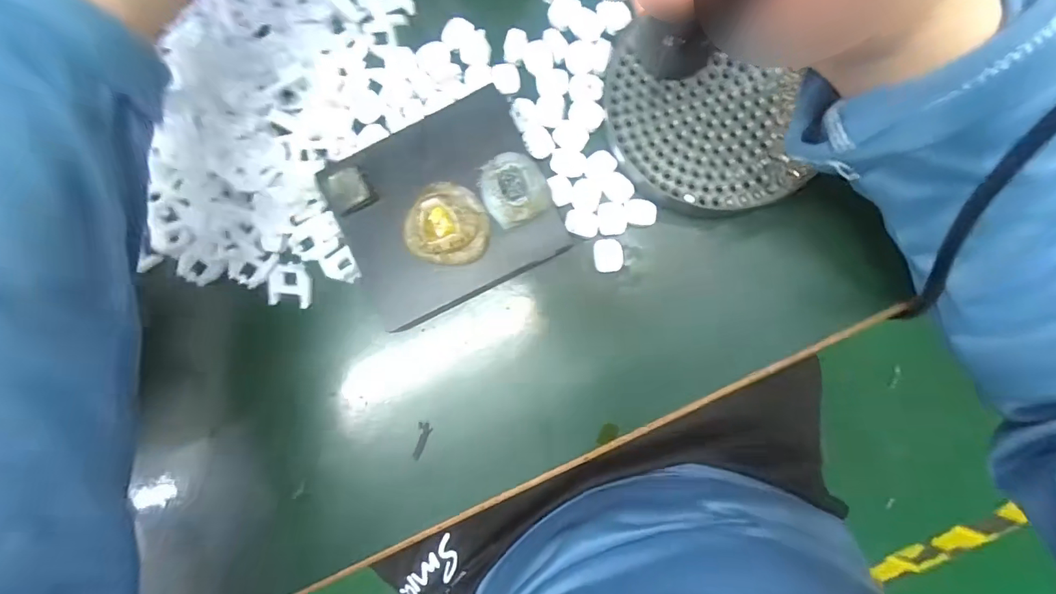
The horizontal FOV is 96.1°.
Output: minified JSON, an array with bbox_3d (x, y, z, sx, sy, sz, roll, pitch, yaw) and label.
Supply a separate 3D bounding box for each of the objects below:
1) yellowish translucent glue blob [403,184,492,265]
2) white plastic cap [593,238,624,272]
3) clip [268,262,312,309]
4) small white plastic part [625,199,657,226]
[{"bbox_3d":[-0.040,-0.036,0.235,0.040,0.016,0.039,-1,88,3],"label":"yellowish translucent glue blob"},{"bbox_3d":[0.042,-0.022,0.248,0.015,0.005,0.017,-7,88,3],"label":"white plastic cap"},{"bbox_3d":[-0.132,-0.006,0.263,0.023,0.010,0.024,9,88,3],"label":"clip"},{"bbox_3d":[0.059,-0.044,0.247,0.016,0.004,0.014,-3,88,3],"label":"small white plastic part"}]

